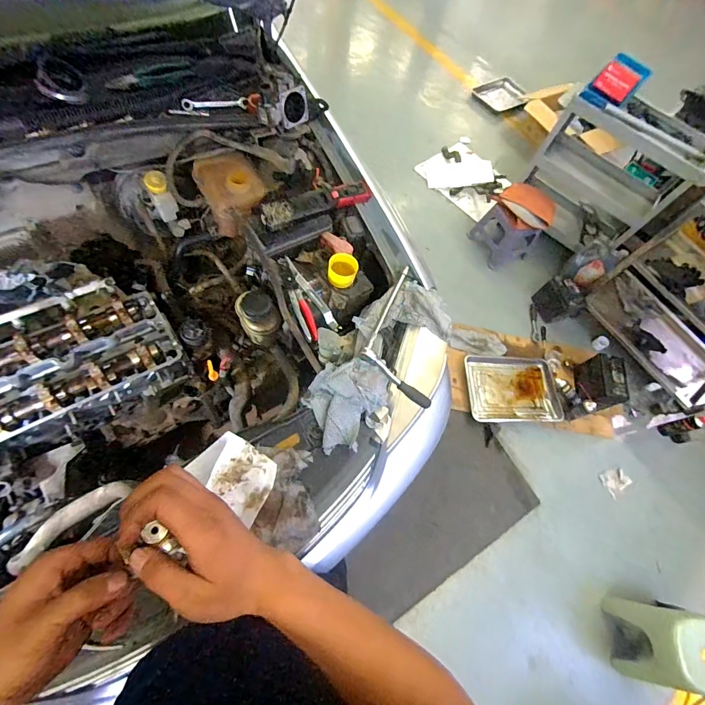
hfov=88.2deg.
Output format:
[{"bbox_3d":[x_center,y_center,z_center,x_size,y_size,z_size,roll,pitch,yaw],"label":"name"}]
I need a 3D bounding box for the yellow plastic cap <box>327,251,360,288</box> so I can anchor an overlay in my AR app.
[{"bbox_3d":[-0.023,-0.203,0.899,0.070,0.055,0.066,4,64,-9],"label":"yellow plastic cap"}]

